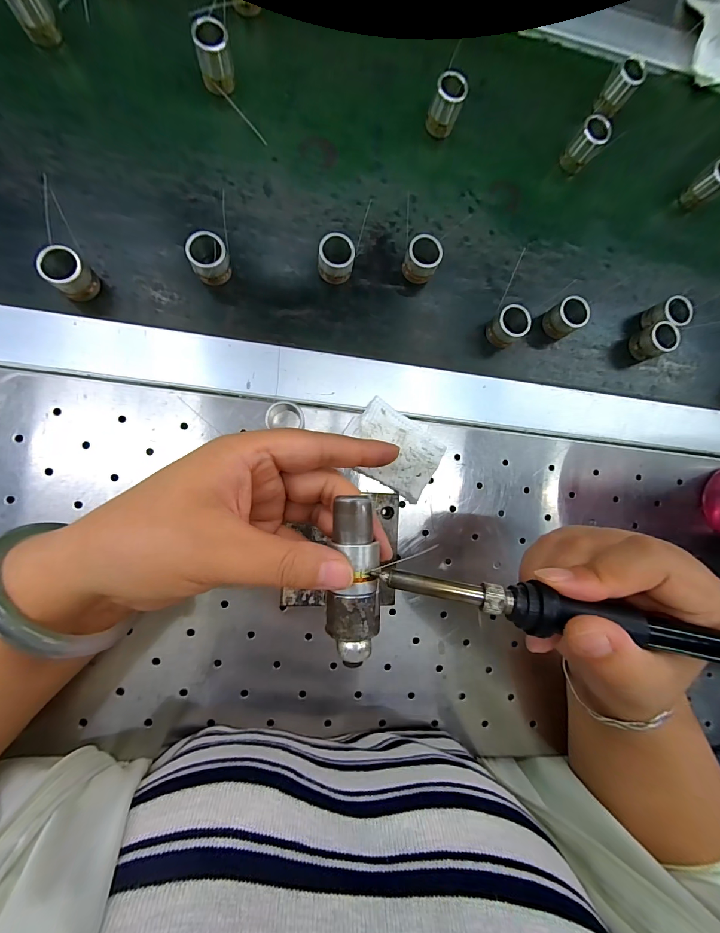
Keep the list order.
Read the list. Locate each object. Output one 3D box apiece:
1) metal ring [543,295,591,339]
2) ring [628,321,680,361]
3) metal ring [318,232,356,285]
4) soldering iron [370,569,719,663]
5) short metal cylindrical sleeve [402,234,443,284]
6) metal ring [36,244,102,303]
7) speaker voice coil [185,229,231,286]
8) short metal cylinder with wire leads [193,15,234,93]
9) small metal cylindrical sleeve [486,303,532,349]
[{"bbox_3d":[0.159,-0.115,0.286,0.026,0.027,0.024,1,86,-8],"label":"metal ring"},{"bbox_3d":[0.238,-0.102,0.296,0.023,0.026,0.025,1,86,-8],"label":"ring"},{"bbox_3d":[-0.017,-0.150,0.263,0.025,0.025,0.023,1,86,-8],"label":"metal ring"},{"bbox_3d":[0.085,0.061,0.152,0.158,0.014,0.015,11,85,2],"label":"soldering iron"},{"bbox_3d":[0.046,-0.154,0.272,0.025,0.027,0.023,1,86,-8],"label":"short metal cylindrical sleeve"},{"bbox_3d":[-0.192,-0.127,0.240,0.021,0.026,0.024,43,82,-4],"label":"metal ring"},{"bbox_3d":[-0.105,-0.144,0.252,0.024,0.025,0.024,1,86,-8],"label":"speaker voice coil"},{"bbox_3d":[-0.102,-0.285,0.256,0.022,0.034,0.022,-12,88,-9],"label":"short metal cylinder with wire leads"},{"bbox_3d":[0.113,-0.107,0.278,0.023,0.029,0.024,1,86,-8],"label":"small metal cylindrical sleeve"}]

